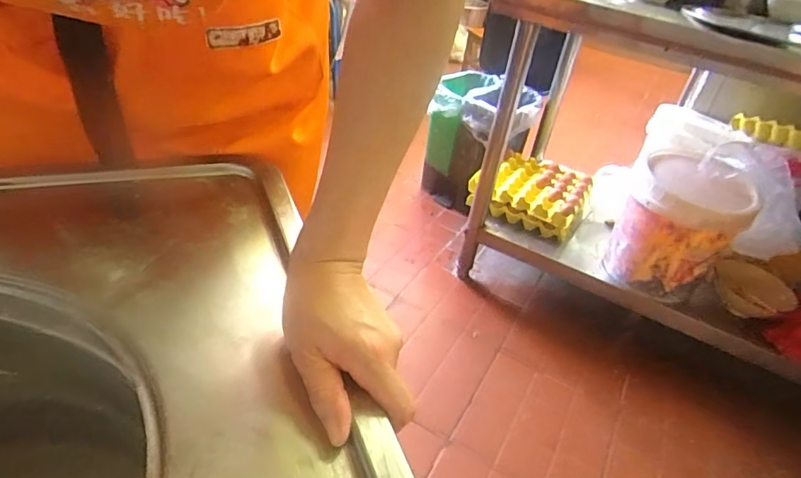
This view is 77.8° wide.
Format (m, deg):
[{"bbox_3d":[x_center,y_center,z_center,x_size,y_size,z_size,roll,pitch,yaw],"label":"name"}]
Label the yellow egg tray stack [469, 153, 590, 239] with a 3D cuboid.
[{"bbox_3d":[0.365,-0.131,1.418,0.306,0.125,0.270,20,37,14],"label":"yellow egg tray stack"}]

